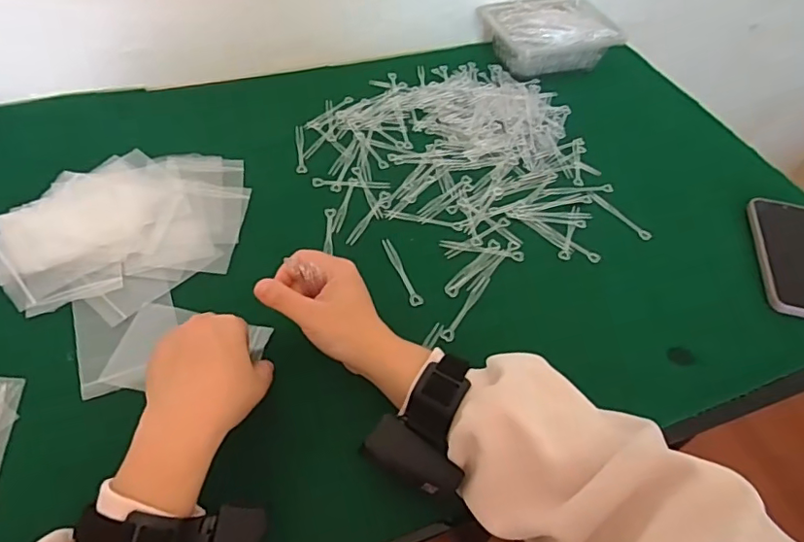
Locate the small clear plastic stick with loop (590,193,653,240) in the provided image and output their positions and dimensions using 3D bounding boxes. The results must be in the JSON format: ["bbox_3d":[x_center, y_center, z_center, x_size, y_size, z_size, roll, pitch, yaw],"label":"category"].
[{"bbox_3d":[0.247,-0.062,0.625,0.012,0.005,0.084,-29,59,-26],"label":"small clear plastic stick with loop"}]

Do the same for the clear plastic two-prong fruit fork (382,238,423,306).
[{"bbox_3d":[-0.001,0.000,0.551,0.012,0.004,0.087,-16,54,-18],"label":"clear plastic two-prong fruit fork"}]

